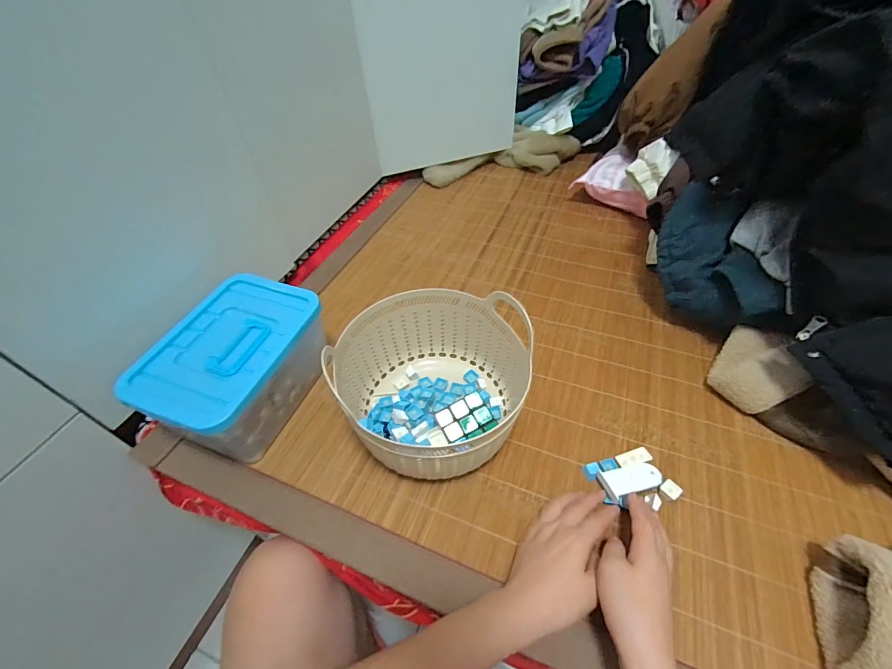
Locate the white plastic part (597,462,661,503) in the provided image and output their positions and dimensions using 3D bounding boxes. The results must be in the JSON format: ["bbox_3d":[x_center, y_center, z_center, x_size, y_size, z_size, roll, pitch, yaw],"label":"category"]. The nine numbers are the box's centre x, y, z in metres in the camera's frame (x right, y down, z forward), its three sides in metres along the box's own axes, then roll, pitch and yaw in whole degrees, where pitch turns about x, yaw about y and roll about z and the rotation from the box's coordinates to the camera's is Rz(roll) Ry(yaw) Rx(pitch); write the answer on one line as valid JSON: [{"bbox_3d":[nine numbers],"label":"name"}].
[{"bbox_3d":[0.218,0.169,0.444,0.069,0.013,0.035,-10,47,-12],"label":"white plastic part"}]

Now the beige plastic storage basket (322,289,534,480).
[{"bbox_3d":[-0.017,0.054,0.495,0.209,0.139,0.203,-2,47,2],"label":"beige plastic storage basket"}]

